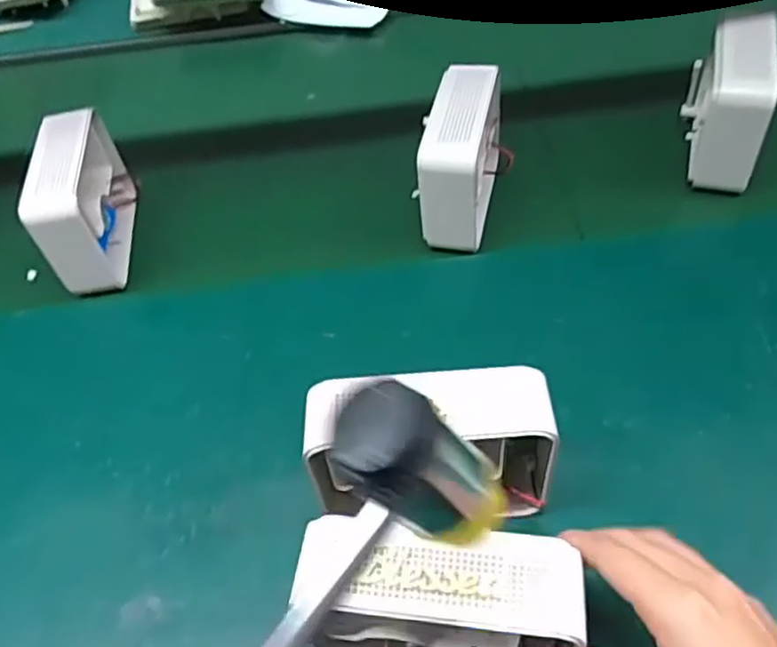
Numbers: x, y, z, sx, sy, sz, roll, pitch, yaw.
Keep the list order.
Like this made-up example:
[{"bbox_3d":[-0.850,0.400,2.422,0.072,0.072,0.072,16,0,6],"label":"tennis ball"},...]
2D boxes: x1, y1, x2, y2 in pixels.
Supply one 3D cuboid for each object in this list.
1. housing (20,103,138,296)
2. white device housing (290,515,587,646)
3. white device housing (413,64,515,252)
[{"bbox_3d":[-0.241,-0.099,0.563,0.042,0.098,0.131,-7,51,0],"label":"housing"},{"bbox_3d":[0.023,0.134,0.333,0.122,0.105,0.046,1,52,6],"label":"white device housing"},{"bbox_3d":[0.061,-0.129,0.551,0.053,0.091,0.125,7,53,11],"label":"white device housing"}]

